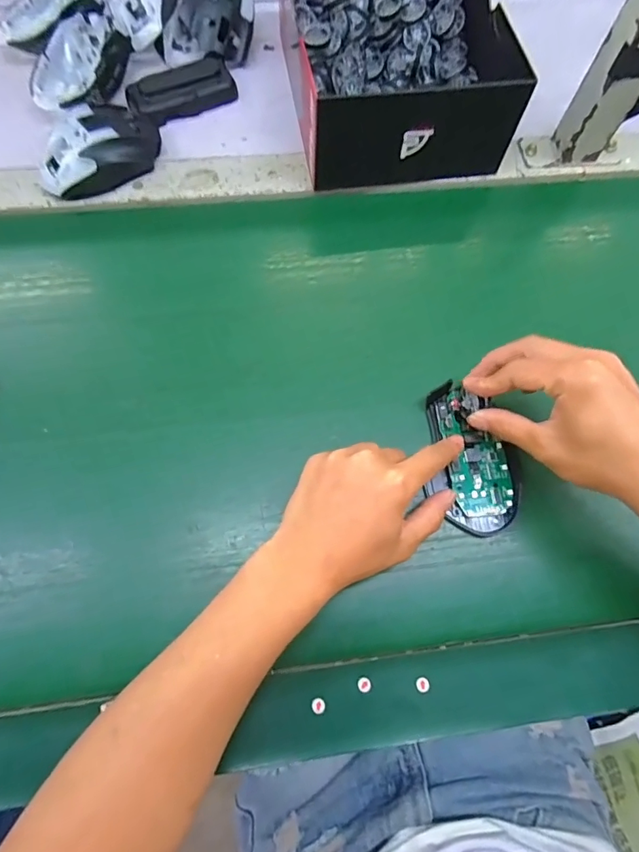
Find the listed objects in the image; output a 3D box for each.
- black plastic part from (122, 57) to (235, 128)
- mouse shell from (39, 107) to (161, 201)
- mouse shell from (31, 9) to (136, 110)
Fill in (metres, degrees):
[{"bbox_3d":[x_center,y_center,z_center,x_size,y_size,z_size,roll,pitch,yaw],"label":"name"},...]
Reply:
[{"bbox_3d":[-0.137,-0.338,0.467,0.105,0.023,0.045,-27,73,-11],"label":"black plastic part"},{"bbox_3d":[-0.207,-0.258,0.428,0.117,0.037,0.070,-32,75,-12],"label":"mouse shell"},{"bbox_3d":[-0.241,-0.358,0.463,0.073,0.039,0.109,27,72,7],"label":"mouse shell"}]

